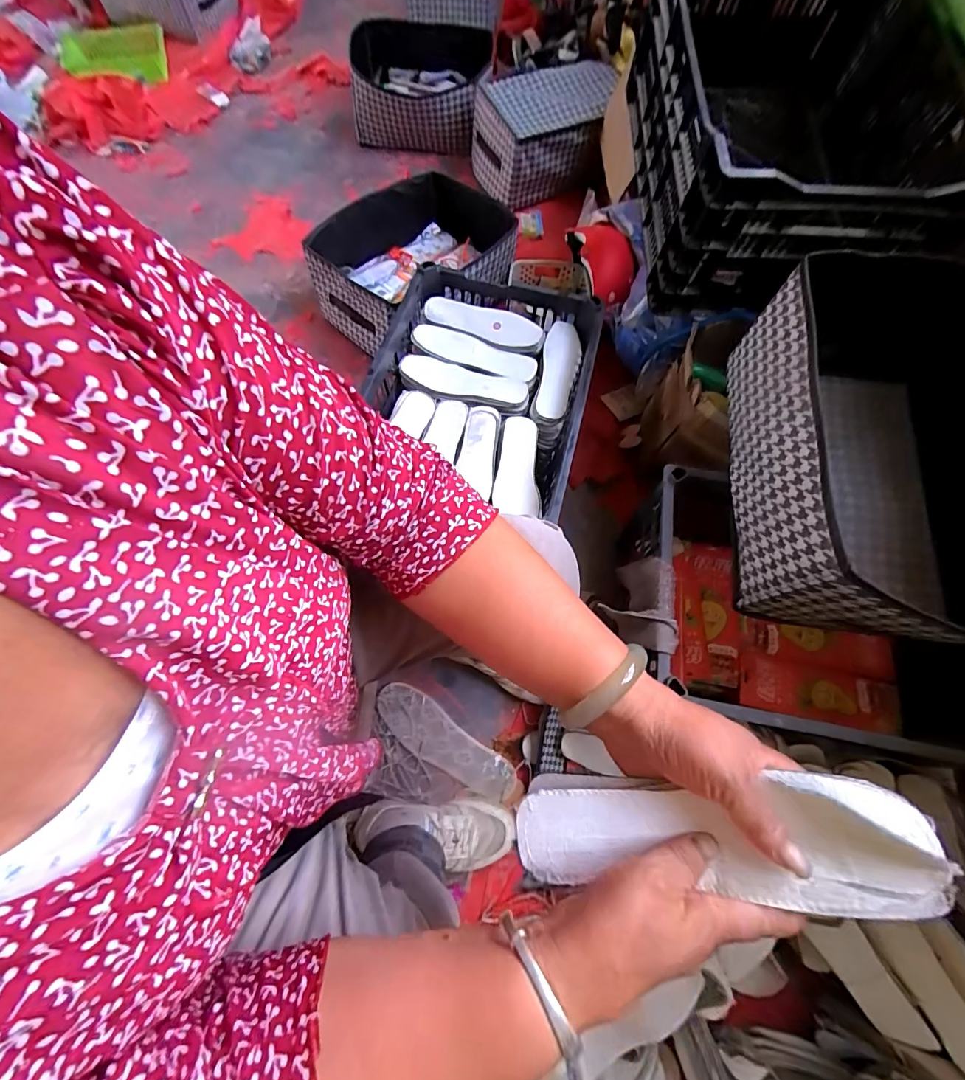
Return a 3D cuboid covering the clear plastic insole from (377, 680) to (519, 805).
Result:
[{"bbox_3d":[-0.066,0.331,0.710,0.255,0.025,0.079,35,72,12],"label":"clear plastic insole"}]

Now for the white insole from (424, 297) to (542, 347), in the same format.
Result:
[{"bbox_3d":[0.000,-0.396,0.778,0.214,0.022,0.061,20,70,6],"label":"white insole"}]

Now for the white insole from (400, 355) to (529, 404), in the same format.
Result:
[{"bbox_3d":[-0.034,-0.283,0.774,0.226,0.022,0.066,13,69,3],"label":"white insole"}]

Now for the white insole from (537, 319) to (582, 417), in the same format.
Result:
[{"bbox_3d":[0.134,-0.301,0.762,0.062,0.017,0.205,12,69,3],"label":"white insole"}]

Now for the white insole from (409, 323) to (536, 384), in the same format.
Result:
[{"bbox_3d":[-0.014,-0.336,0.771,0.228,0.017,0.063,20,70,6],"label":"white insole"}]

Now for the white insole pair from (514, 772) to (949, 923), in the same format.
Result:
[{"bbox_3d":[0.133,0.177,0.260,0.224,0.019,0.064,-7,68,18],"label":"white insole pair"}]

